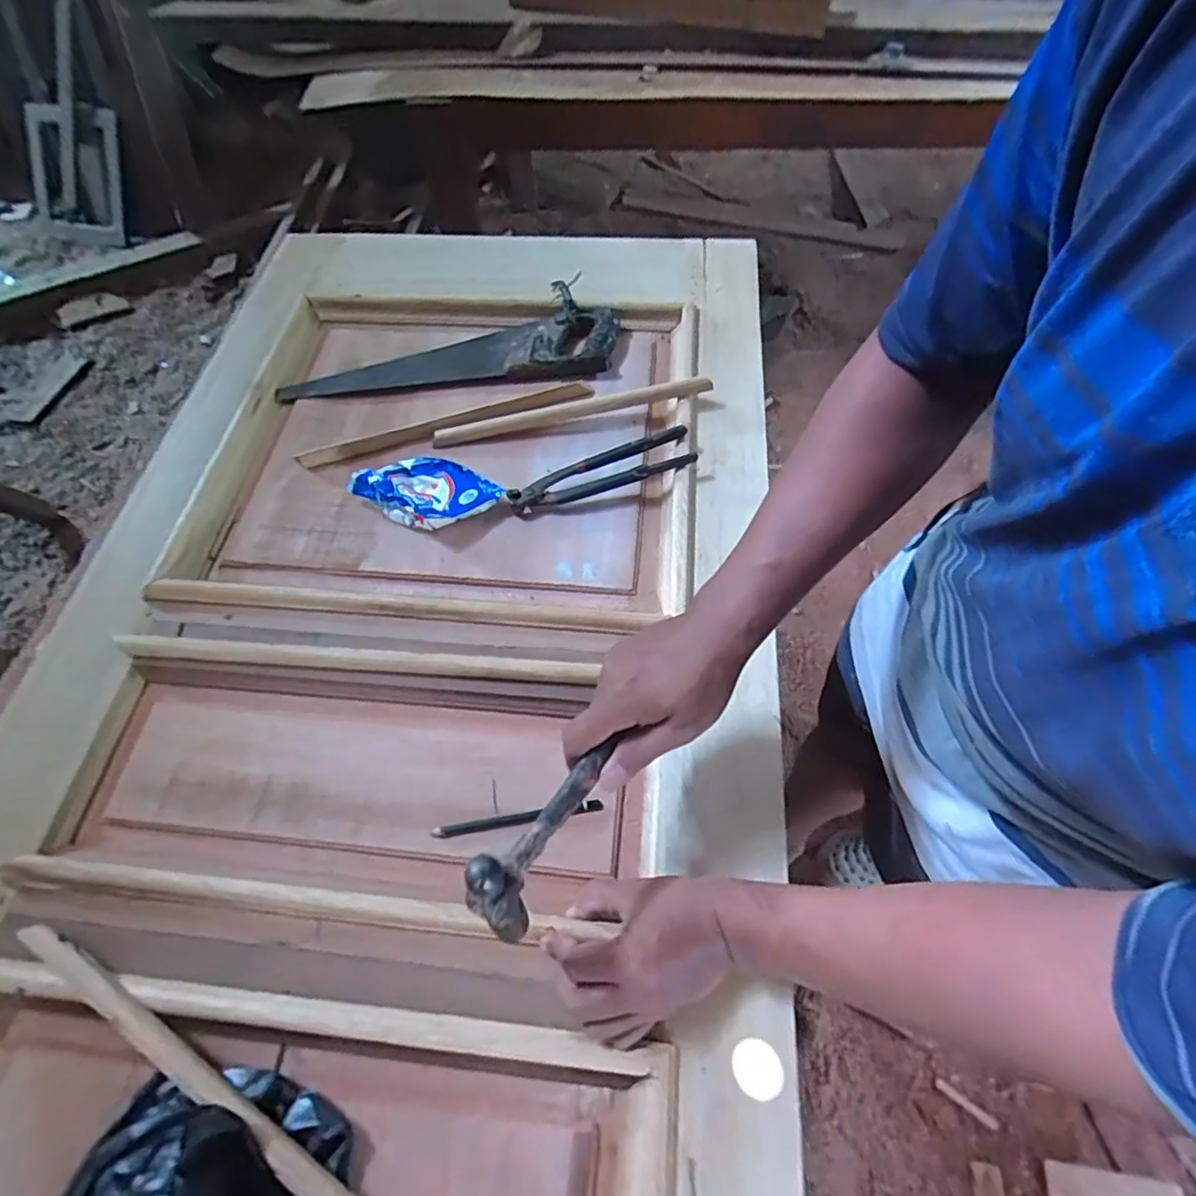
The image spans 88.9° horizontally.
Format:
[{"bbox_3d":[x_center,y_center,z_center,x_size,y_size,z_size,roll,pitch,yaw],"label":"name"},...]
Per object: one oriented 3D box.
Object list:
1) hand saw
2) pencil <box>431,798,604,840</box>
[{"bbox_3d":[-0.202,-0.351,0.840,0.451,0.032,0.143,-2,61,3],"label":"hand saw"},{"bbox_3d":[-0.076,0.199,0.547,0.145,0.004,0.011,-10,61,-1],"label":"pencil"}]

